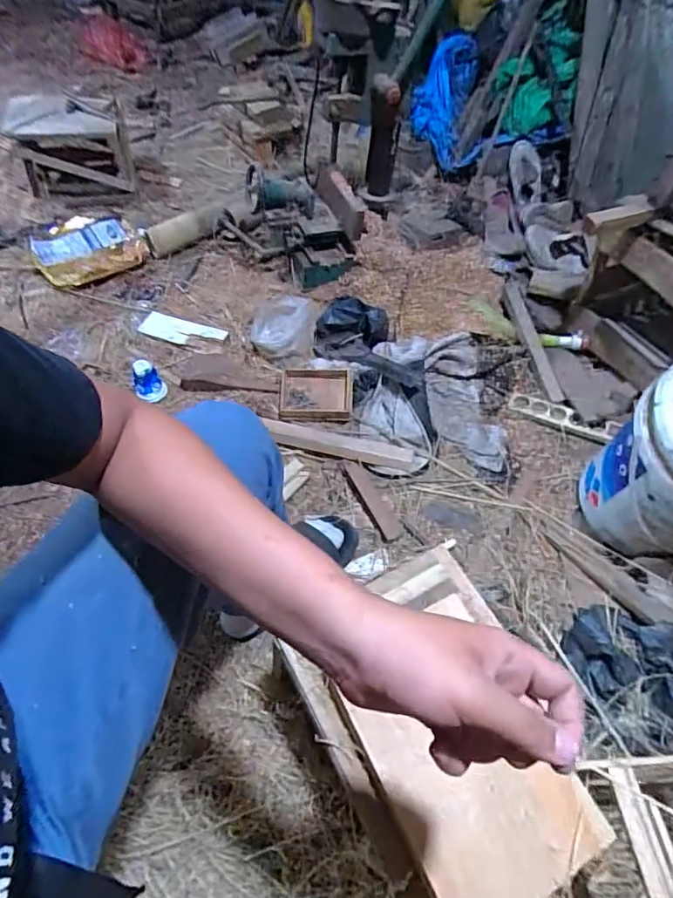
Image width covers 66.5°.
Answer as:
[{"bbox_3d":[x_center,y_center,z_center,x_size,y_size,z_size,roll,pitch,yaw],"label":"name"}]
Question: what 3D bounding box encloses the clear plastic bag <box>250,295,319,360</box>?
[{"bbox_3d":[-0.128,-0.304,1.259,0.156,0.076,0.178,7,52,-1],"label":"clear plastic bag"}]

